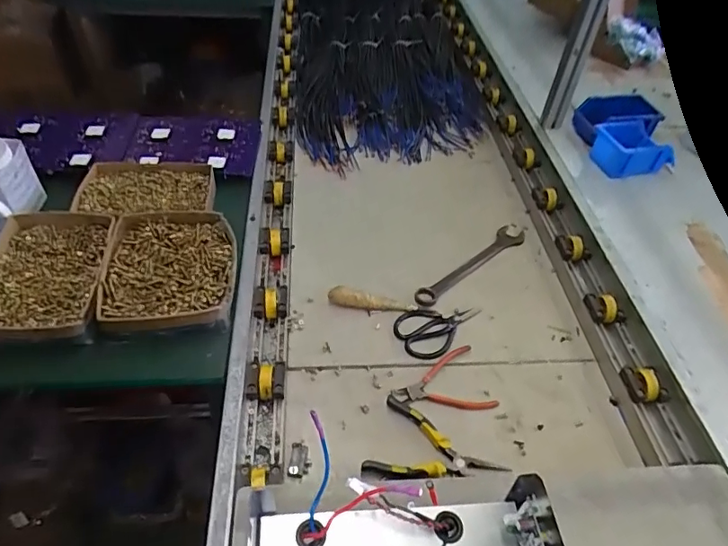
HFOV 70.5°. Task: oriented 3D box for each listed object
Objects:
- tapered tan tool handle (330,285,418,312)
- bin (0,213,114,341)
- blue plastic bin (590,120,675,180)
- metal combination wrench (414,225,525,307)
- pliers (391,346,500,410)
[{"bbox_3d":[0.016,0.048,0.872,0.148,0.031,0.025,3,46,-2],"label":"tapered tan tool handle"},{"bbox_3d":[-0.458,0.009,0.728,0.172,0.062,0.226,-2,47,-8],"label":"bin"},{"bbox_3d":[0.566,-0.260,1.102,0.142,0.076,0.114,-3,45,-11],"label":"blue plastic bin"},{"bbox_3d":[0.202,-0.018,0.972,0.302,0.007,0.049,-32,56,-30],"label":"metal combination wrench"},{"bbox_3d":[0.115,0.171,0.772,0.146,0.009,0.103,-13,49,-17],"label":"pliers"}]

